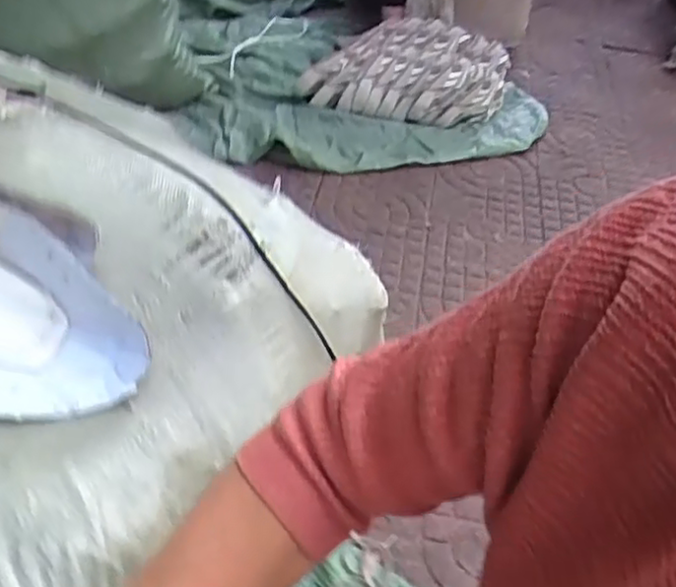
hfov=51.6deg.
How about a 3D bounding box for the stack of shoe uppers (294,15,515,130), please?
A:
[{"bbox_3d":[0.188,-0.606,1.853,0.511,0.136,0.354,10,42,6],"label":"stack of shoe uppers"}]

